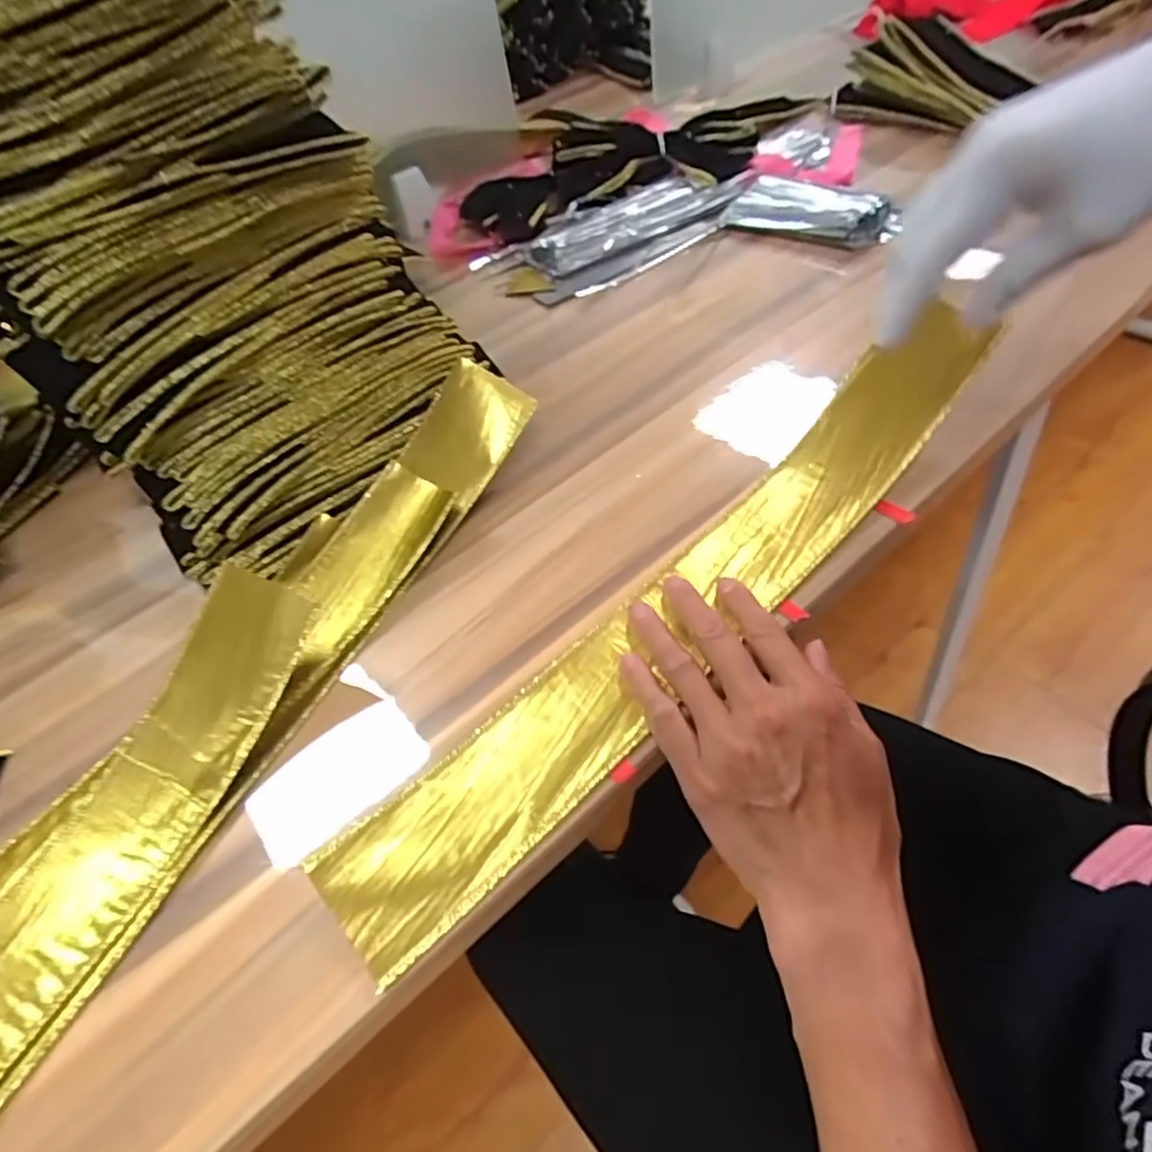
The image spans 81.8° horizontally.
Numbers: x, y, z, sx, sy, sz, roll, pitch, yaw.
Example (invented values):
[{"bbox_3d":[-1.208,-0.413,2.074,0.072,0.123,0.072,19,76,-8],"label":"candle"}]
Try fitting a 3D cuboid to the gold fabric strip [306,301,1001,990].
[{"bbox_3d":[0.077,-0.003,0.352,0.470,0.018,0.068,-41,56,-20],"label":"gold fabric strip"}]

